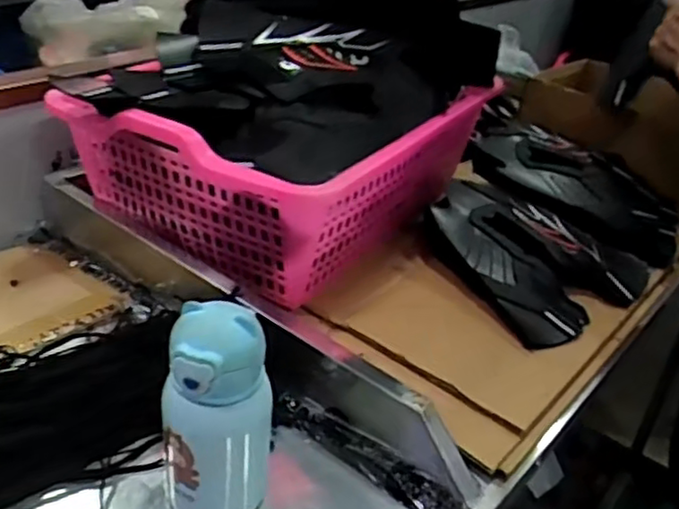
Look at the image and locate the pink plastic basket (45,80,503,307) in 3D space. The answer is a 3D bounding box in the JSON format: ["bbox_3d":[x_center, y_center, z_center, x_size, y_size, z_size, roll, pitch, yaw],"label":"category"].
[{"bbox_3d":[-0.053,-0.130,0.840,0.320,0.156,0.442,25,36,28],"label":"pink plastic basket"}]

